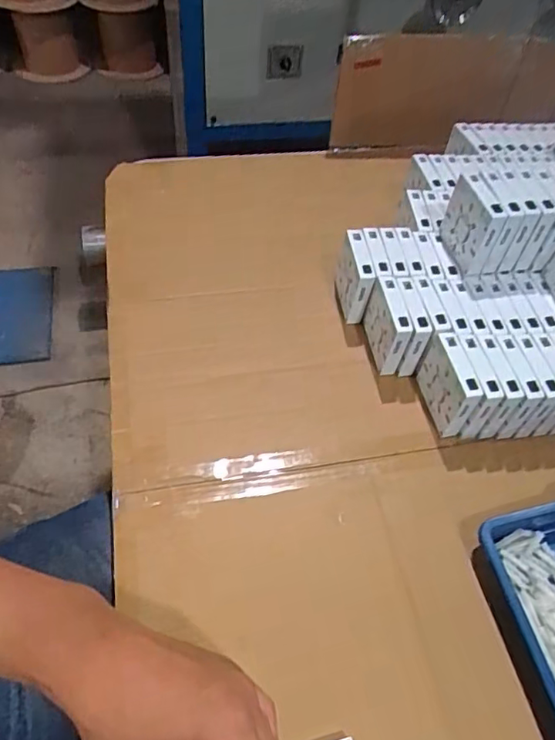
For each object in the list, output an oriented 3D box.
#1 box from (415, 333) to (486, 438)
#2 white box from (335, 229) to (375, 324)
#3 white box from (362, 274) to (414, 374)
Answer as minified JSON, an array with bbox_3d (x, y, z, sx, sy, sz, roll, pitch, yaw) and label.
[{"bbox_3d":[0.191,0.019,0.615,0.023,0.087,0.088,-6,54,-10],"label":"box"},{"bbox_3d":[0.097,-0.116,0.705,0.026,0.090,0.085,-1,53,-7],"label":"white box"},{"bbox_3d":[0.131,-0.049,0.659,0.026,0.087,0.090,-6,54,-10],"label":"white box"}]

